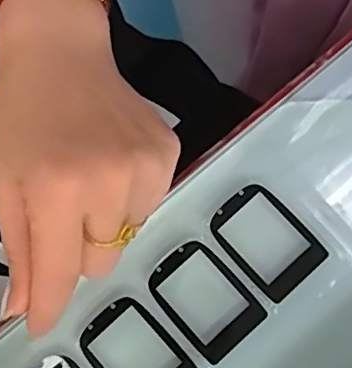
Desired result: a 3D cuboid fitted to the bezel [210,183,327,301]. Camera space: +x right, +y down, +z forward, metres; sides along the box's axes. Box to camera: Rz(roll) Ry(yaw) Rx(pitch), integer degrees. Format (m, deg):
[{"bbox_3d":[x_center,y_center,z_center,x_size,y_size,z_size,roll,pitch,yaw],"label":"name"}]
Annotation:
[{"bbox_3d":[0.043,0.026,0.279,0.036,0.004,0.052,-43,80,-6],"label":"bezel"}]

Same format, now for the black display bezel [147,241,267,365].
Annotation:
[{"bbox_3d":[0.013,0.054,0.274,0.036,0.004,0.051,-42,80,-6],"label":"black display bezel"}]

